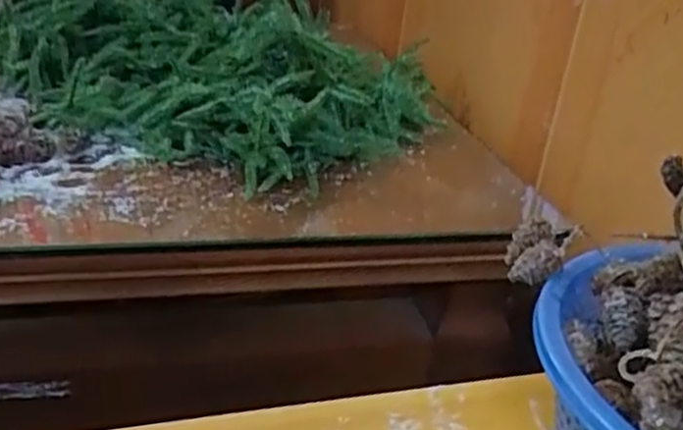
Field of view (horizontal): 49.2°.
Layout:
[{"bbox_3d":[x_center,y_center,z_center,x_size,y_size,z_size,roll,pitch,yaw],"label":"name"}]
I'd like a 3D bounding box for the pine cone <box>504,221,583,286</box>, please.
[{"bbox_3d":[0.129,0.024,0.486,0.040,0.030,0.040,15,28,16],"label":"pine cone"}]

